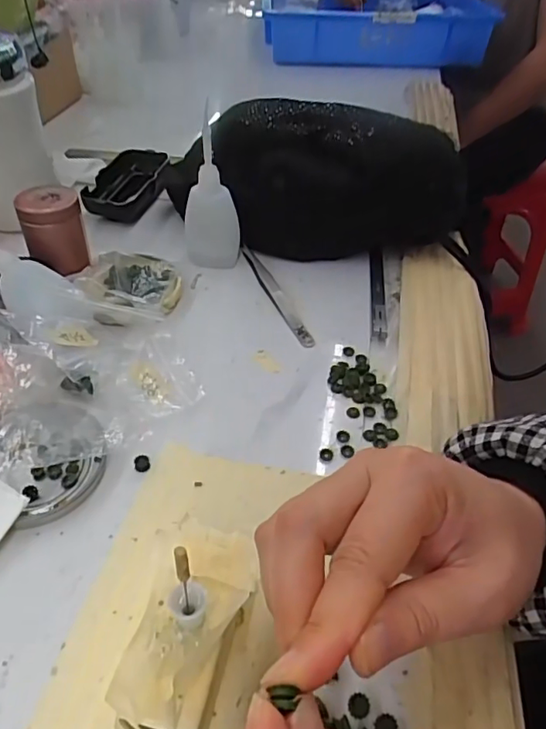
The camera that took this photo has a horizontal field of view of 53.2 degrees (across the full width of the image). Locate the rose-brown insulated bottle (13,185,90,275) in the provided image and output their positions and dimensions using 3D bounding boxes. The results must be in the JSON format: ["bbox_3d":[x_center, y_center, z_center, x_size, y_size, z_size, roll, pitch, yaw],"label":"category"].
[{"bbox_3d":[-0.167,-0.101,0.417,0.043,0.060,0.036,-14,47,-19],"label":"rose-brown insulated bottle"}]

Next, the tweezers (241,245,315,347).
[{"bbox_3d":[0.001,-0.056,0.425,0.011,0.008,0.123,-14,47,-19],"label":"tweezers"}]

